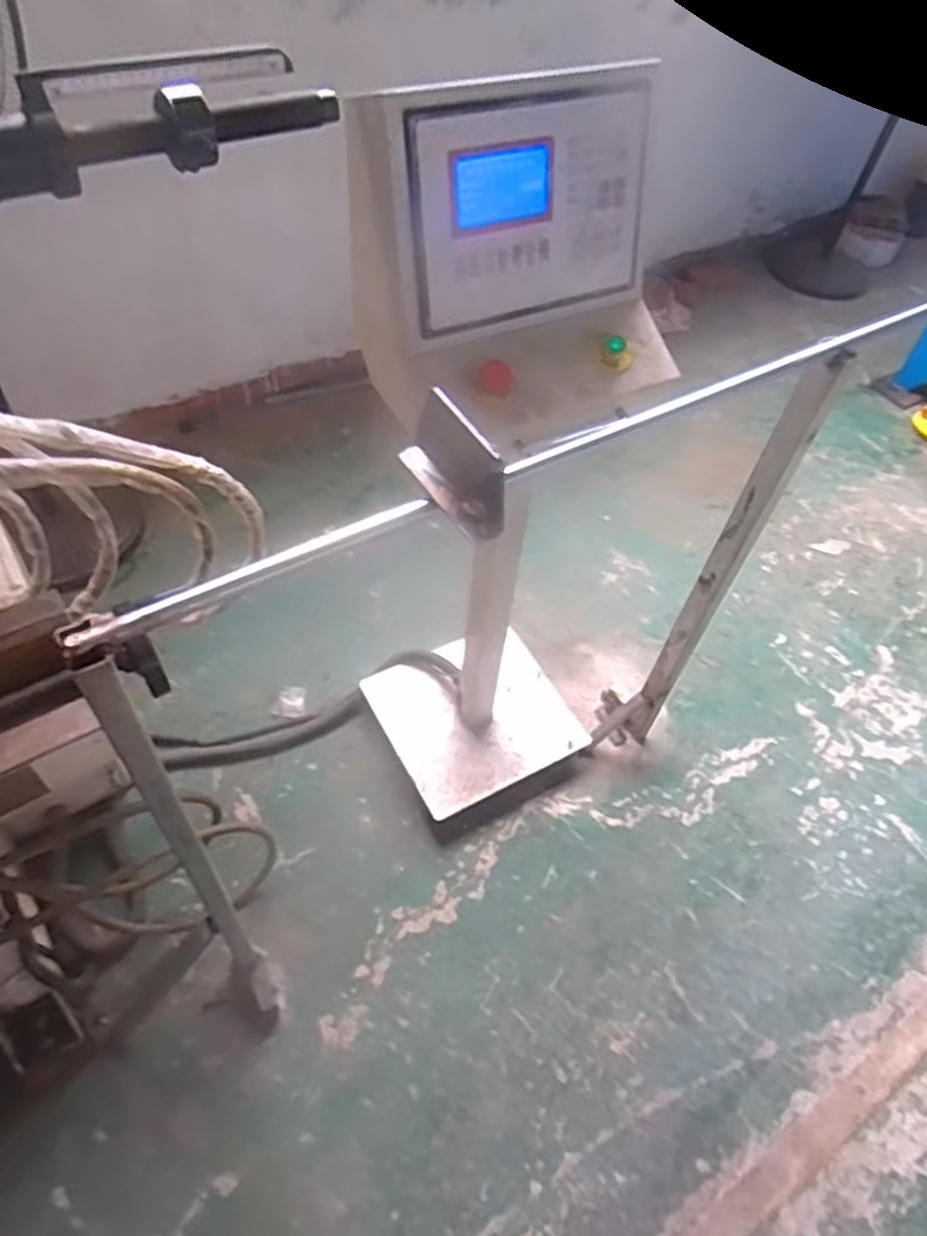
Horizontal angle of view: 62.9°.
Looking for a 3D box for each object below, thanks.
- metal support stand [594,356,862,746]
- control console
[{"bbox_3d":[0.395,-0.029,1.356,0.128,0.979,0.120,21,54,11],"label":"metal support stand"},{"bbox_3d":[0.071,-0.105,1.211,0.364,1.205,0.382,-22,58,-20],"label":"control console"}]

